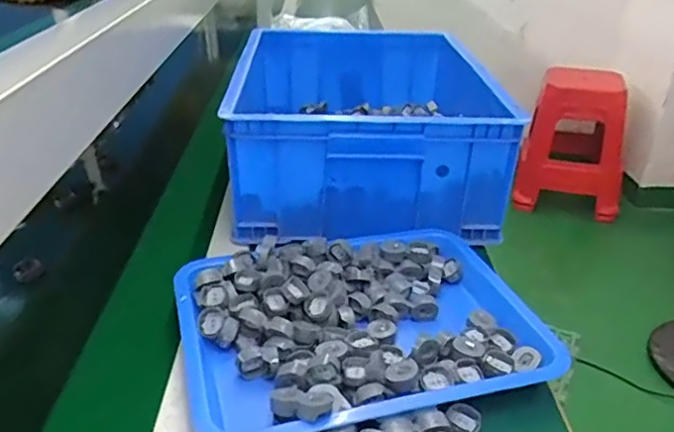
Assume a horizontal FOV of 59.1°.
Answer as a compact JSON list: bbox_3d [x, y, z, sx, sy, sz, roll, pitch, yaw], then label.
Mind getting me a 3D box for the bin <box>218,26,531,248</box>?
[{"bbox_3d":[0.036,-0.159,0.893,0.375,0.143,0.461,0,29,-3],"label":"bin"}]

